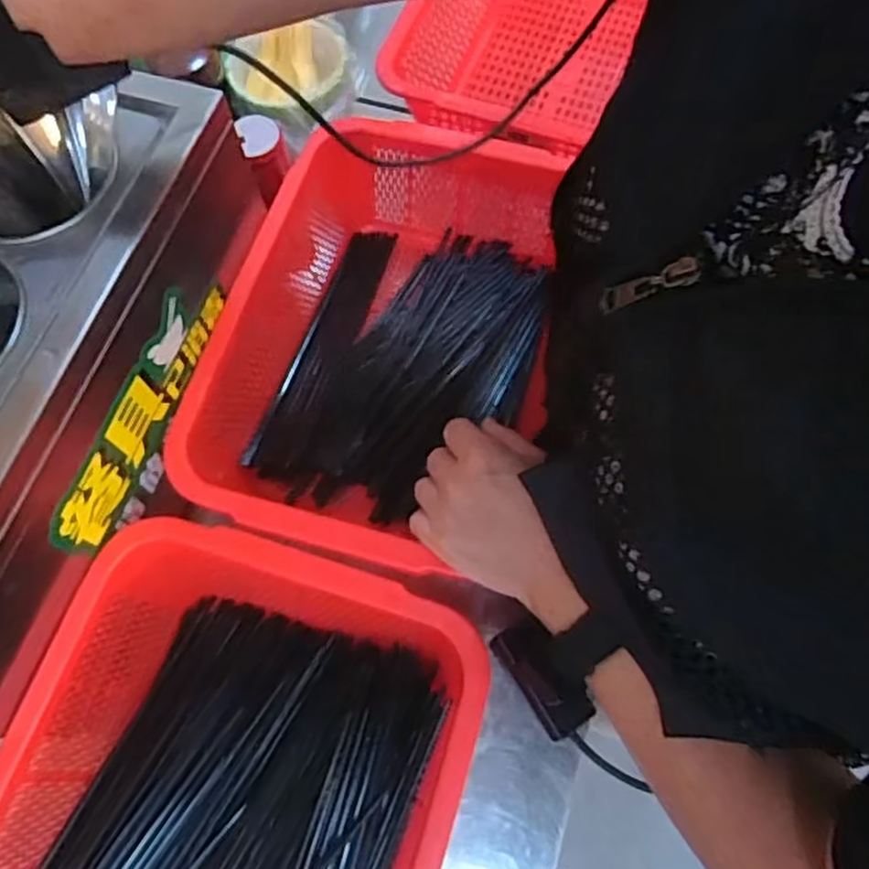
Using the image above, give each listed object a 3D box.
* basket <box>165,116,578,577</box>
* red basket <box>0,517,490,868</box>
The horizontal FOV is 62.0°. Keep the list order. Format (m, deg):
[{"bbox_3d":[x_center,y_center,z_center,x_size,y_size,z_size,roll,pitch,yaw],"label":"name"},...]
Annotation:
[{"bbox_3d":[-0.037,-0.070,0.570,0.236,0.106,0.338,13,70,7],"label":"basket"},{"bbox_3d":[-0.133,0.245,0.442,0.257,0.089,0.338,15,70,7],"label":"red basket"}]

